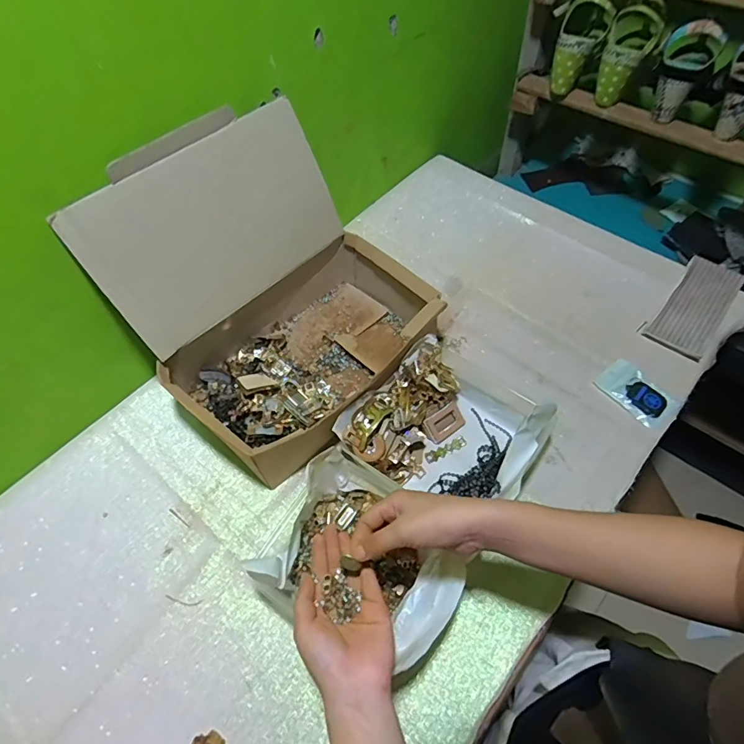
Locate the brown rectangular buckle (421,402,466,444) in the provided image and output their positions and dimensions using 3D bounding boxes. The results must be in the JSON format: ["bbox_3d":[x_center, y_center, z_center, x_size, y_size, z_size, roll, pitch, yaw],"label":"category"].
[{"bbox_3d":[0.097,0.068,0.624,0.056,0.008,0.039,-37,101,-11],"label":"brown rectangular buckle"}]

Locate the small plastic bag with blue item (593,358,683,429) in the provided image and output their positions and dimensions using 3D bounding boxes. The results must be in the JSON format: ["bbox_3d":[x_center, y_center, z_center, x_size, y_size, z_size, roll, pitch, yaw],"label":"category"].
[{"bbox_3d":[0.373,0.029,0.650,0.068,0.012,0.104,-32,62,-16],"label":"small plastic bag with blue item"}]

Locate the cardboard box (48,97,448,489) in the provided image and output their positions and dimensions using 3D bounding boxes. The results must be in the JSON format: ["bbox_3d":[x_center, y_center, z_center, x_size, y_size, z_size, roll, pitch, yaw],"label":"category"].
[{"bbox_3d":[-0.113,-0.095,0.585,0.299,0.279,0.328,37,66,22],"label":"cardboard box"}]

